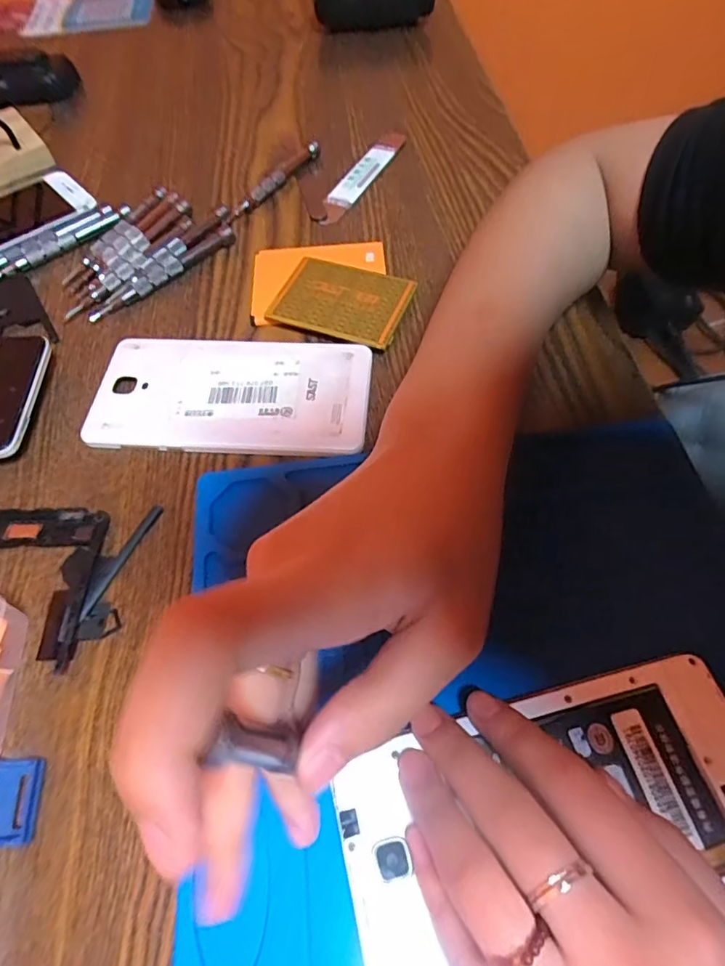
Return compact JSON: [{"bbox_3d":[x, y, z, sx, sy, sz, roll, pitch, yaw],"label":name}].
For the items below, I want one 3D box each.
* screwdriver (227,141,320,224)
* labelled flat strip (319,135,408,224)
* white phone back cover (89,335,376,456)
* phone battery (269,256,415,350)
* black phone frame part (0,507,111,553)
[{"bbox_3d":[-0.063,-0.211,0.378,0.013,0.010,0.100,28,65,18],"label":"screwdriver"},{"bbox_3d":[-0.001,-0.221,0.386,0.023,0.004,0.119,24,63,16],"label":"labelled flat strip"},{"bbox_3d":[-0.068,-0.047,0.283,0.140,0.006,0.070,2,59,4],"label":"white phone back cover"},{"bbox_3d":[-0.012,-0.105,0.314,0.074,0.009,0.056,17,62,13],"label":"phone battery"},{"bbox_3d":[-0.154,0.022,0.249,0.072,0.005,0.023,-3,59,1],"label":"black phone frame part"}]

